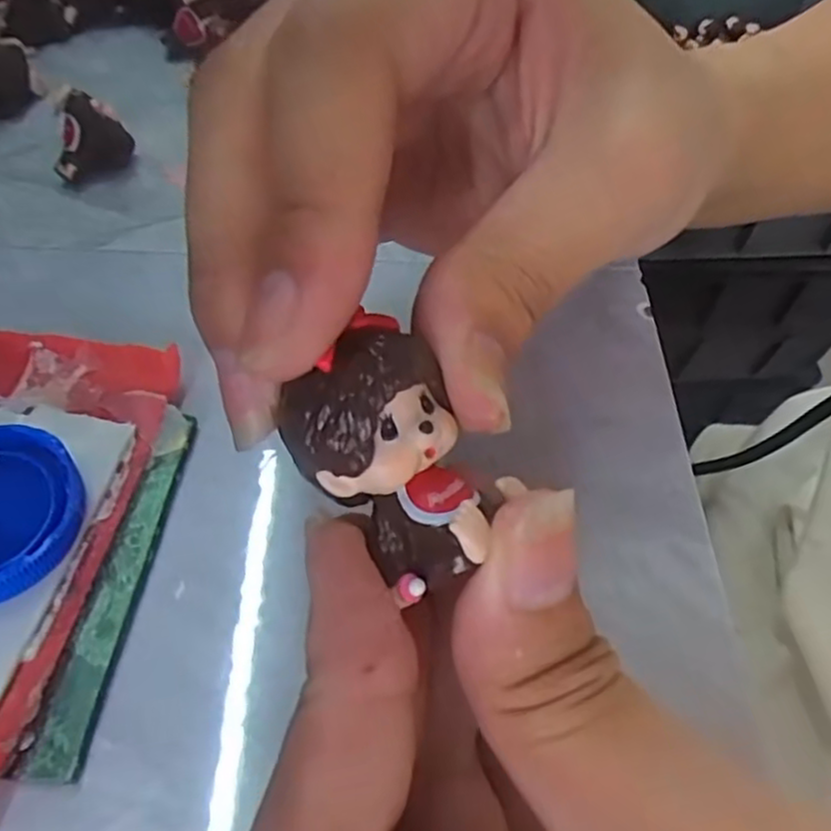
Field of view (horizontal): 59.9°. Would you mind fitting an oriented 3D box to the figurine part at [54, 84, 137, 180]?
[{"bbox_3d":[-0.094,-0.079,0.209,0.018,0.023,0.014,4,55,-2],"label":"figurine part"}]

